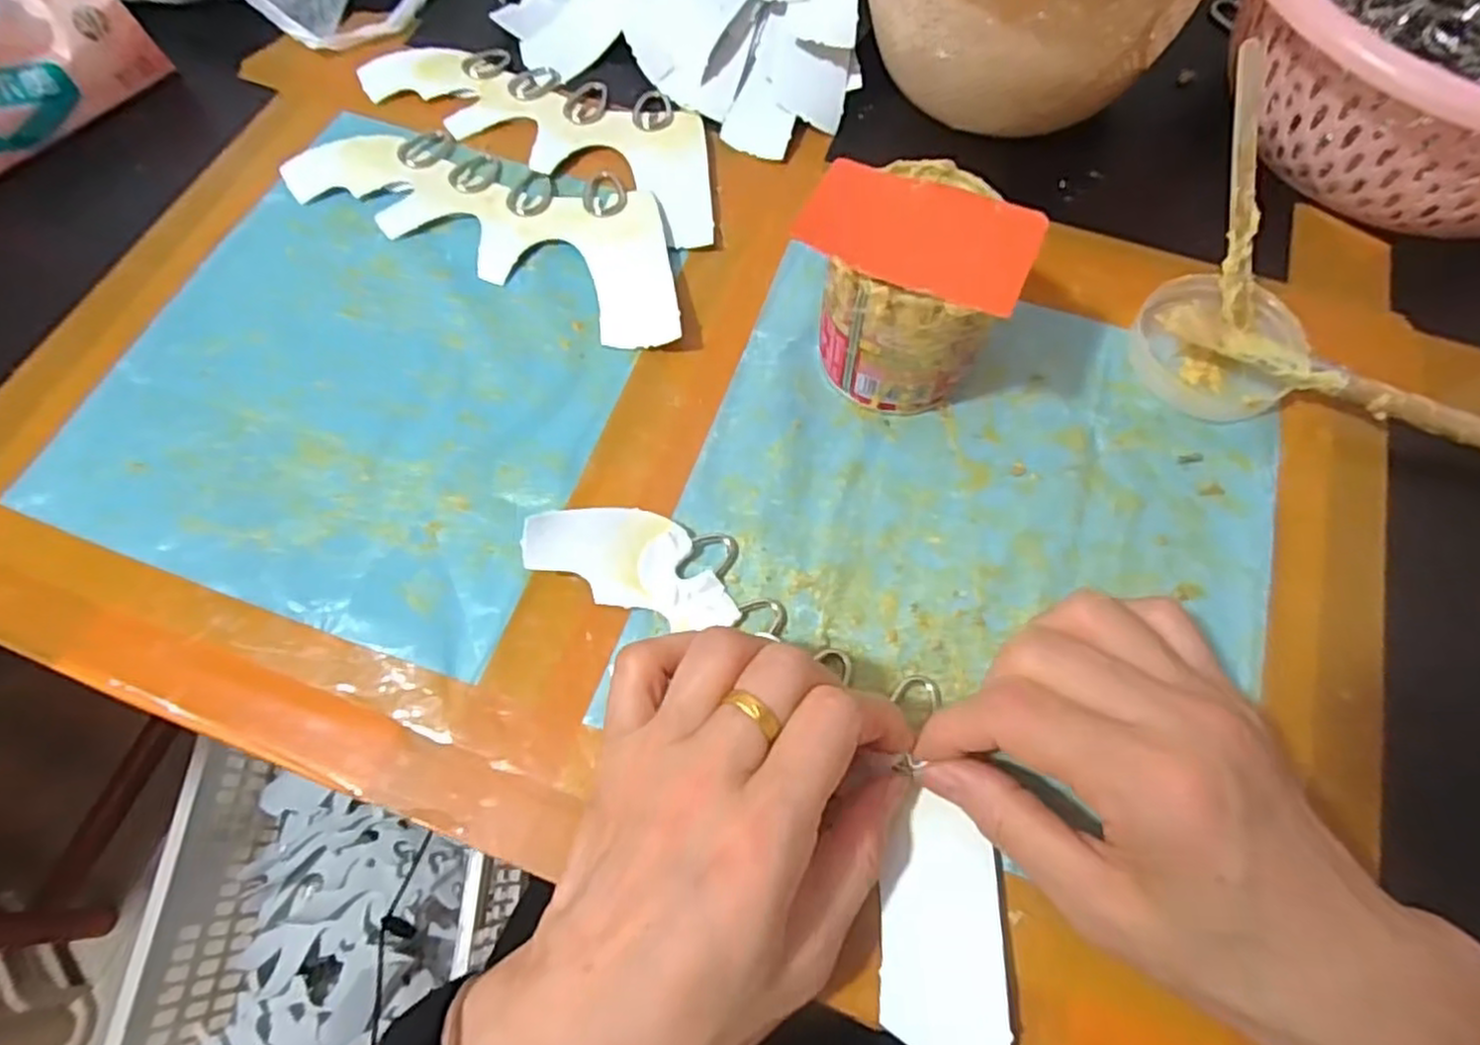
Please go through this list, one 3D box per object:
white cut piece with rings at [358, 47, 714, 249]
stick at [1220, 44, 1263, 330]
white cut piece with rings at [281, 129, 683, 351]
[{"bbox_3d":[-0.093,-0.209,0.383,0.214,0.009,0.075,28,72,12],"label":"white cut piece with rings"},{"bbox_3d":[0.205,-0.134,0.297,0.012,0.008,0.106,-10,107,-2],"label":"stick"},{"bbox_3d":[-0.111,-0.151,0.353,0.215,0.009,0.079,27,72,11],"label":"white cut piece with rings"}]

